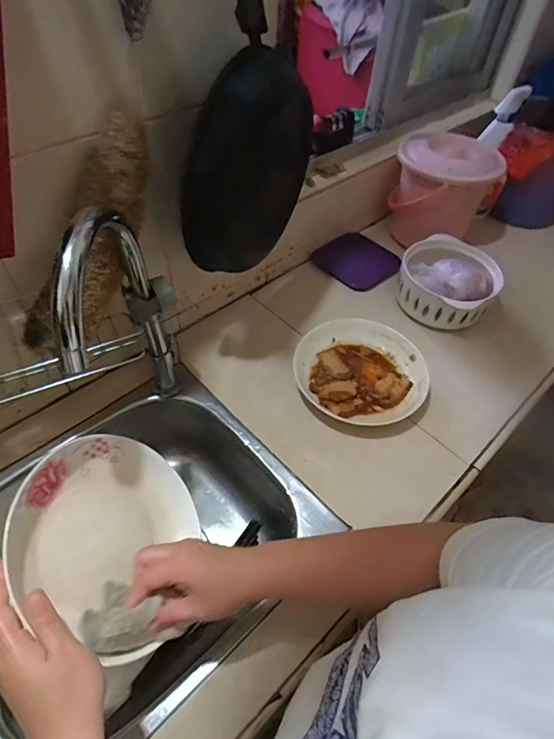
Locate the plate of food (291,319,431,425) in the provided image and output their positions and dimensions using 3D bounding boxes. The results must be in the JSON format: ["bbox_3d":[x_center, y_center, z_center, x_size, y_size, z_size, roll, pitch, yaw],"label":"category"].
[{"bbox_3d":[0.131,0.004,0.694,0.203,0.034,0.191,2,51,-3],"label":"plate of food"}]

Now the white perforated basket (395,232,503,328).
[{"bbox_3d":[0.309,-0.163,0.802,0.168,0.100,0.174,2,51,-3],"label":"white perforated basket"}]

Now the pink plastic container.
[{"bbox_3d":[0.345,-0.374,0.922,0.180,0.187,0.202,37,57,23],"label":"pink plastic container"}]

